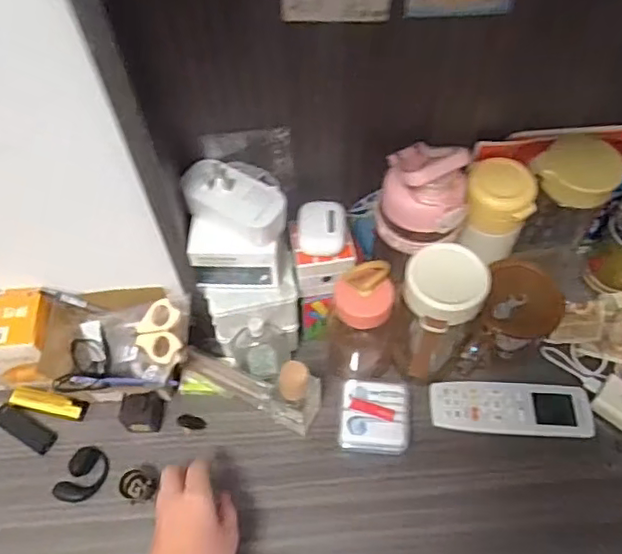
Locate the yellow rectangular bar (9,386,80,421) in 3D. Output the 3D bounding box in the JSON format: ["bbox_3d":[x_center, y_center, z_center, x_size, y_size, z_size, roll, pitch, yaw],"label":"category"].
[{"bbox_3d":[-0.278,0.132,0.620,0.078,0.011,0.021,14,60,7],"label":"yellow rectangular bar"}]

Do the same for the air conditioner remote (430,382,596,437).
[{"bbox_3d":[0.202,0.130,0.594,0.160,0.013,0.054,3,59,0],"label":"air conditioner remote"}]

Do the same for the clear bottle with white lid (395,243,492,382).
[{"bbox_3d":[0.112,0.041,0.550,0.069,0.148,0.071,1,59,-1],"label":"clear bottle with white lid"}]

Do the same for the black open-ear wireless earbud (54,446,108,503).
[{"bbox_3d":[-0.224,0.196,0.579,0.035,0.024,0.057,30,63,16],"label":"black open-ear wireless earbud"}]

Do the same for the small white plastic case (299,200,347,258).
[{"bbox_3d":[0.011,-0.048,0.553,0.044,0.018,0.054,2,59,0],"label":"small white plastic case"}]

